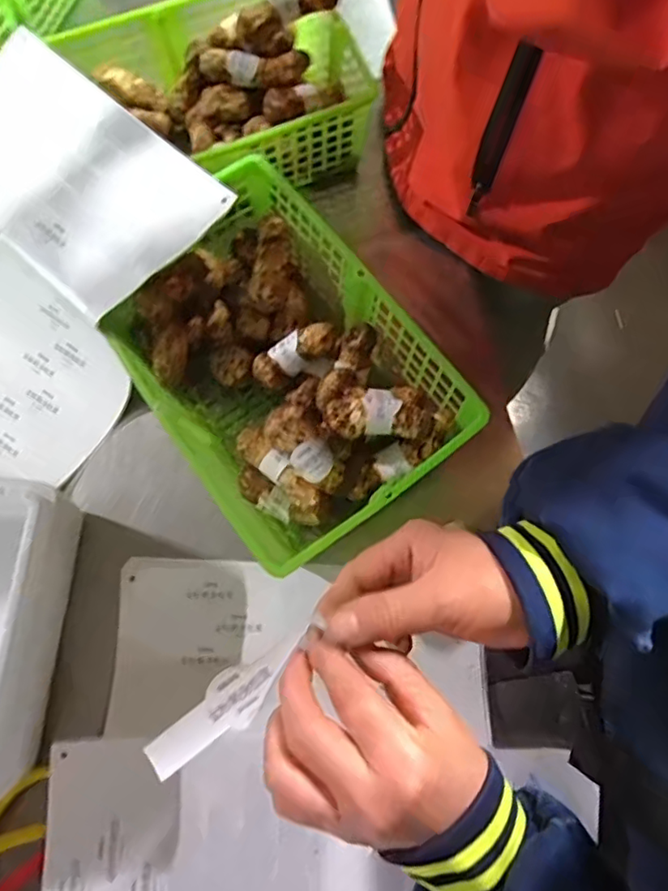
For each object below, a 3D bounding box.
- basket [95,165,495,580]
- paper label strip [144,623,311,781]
[{"bbox_3d":[-0.054,-0.072,0.530,0.216,0.100,0.332,-36,75,-10],"label":"basket"},{"bbox_3d":[-0.057,0.138,0.307,0.105,0.006,0.027,-41,75,3],"label":"paper label strip"}]

